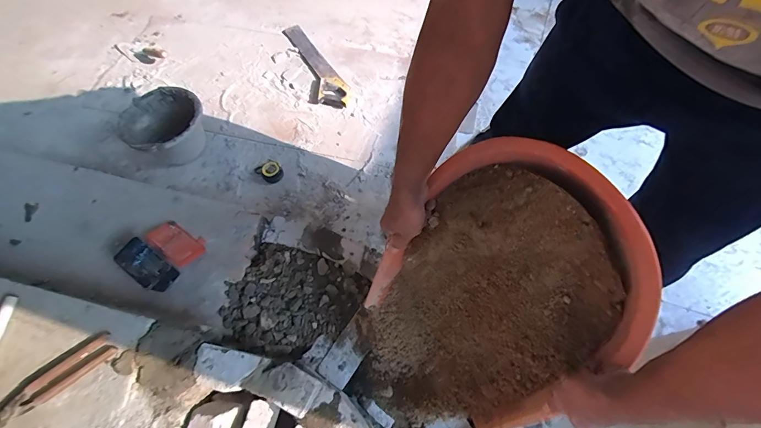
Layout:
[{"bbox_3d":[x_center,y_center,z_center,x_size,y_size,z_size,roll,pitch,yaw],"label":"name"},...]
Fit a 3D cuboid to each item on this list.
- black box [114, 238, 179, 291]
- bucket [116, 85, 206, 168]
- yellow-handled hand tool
[{"bbox_3d":[-0.586,0.129,0.920,0.154,0.042,0.078,31,68,14],"label":"black box"},{"bbox_3d":[-0.680,-0.267,1.199,0.239,0.154,0.213,-41,71,-19],"label":"bucket"},{"bbox_3d":[-0.252,-0.594,1.457,0.111,0.028,0.494,-23,66,-12],"label":"yellow-handled hand tool"}]

